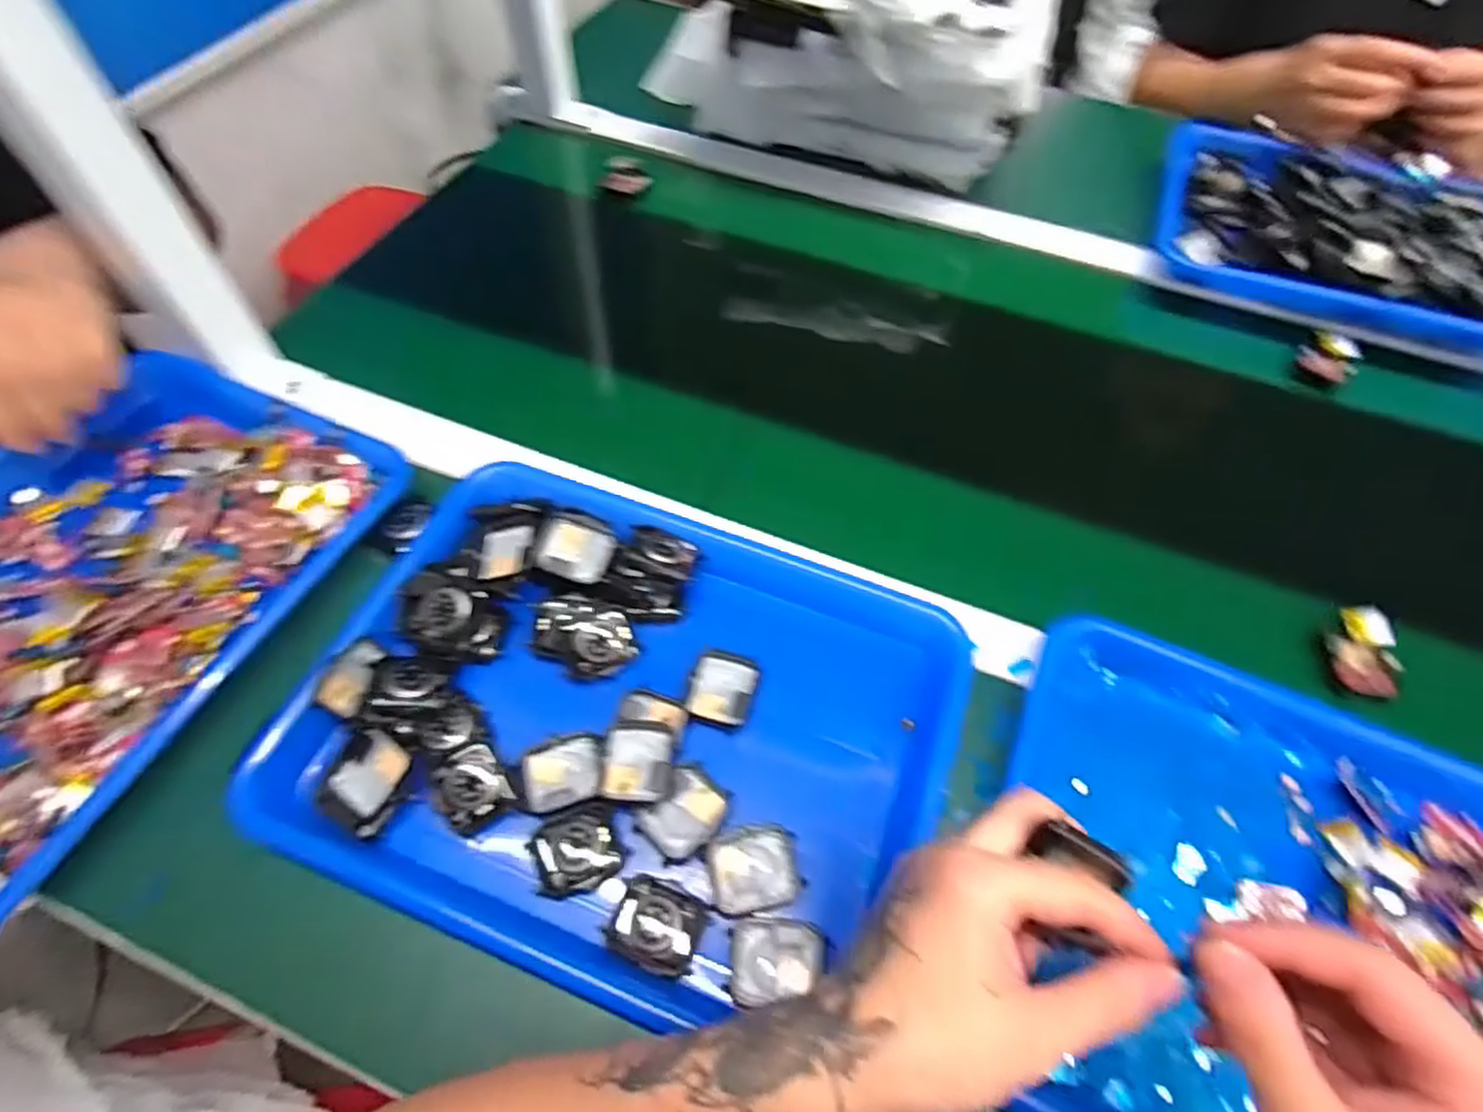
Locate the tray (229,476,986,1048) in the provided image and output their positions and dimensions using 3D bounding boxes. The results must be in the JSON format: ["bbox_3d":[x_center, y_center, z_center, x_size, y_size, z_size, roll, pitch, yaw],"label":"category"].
[{"bbox_3d":[-0.059,0.088,0.403,0.332,0.039,0.258,18,59,9],"label":"tray"}]

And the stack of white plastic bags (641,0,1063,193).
[{"bbox_3d":[0.132,-0.520,0.705,0.317,0.158,0.291,20,60,10],"label":"stack of white plastic bags"}]

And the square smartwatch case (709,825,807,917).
[{"bbox_3d":[0.007,0.156,0.365,0.044,0.012,0.037,-8,59,-7],"label":"square smartwatch case"}]

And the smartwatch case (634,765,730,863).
[{"bbox_3d":[-0.029,0.135,0.382,0.035,0.009,0.044,33,63,17],"label":"smartwatch case"}]

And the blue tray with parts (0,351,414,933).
[{"bbox_3d":[-0.389,0.025,0.424,0.236,0.035,0.331,22,60,11],"label":"blue tray with parts"}]

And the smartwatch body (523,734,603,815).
[{"bbox_3d":[-0.095,0.116,0.391,0.042,0.014,0.036,-14,60,-10],"label":"smartwatch body"}]

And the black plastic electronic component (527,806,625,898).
[{"bbox_3d":[-0.084,0.147,0.368,0.043,0.014,0.037,-17,61,-12],"label":"black plastic electronic component"}]

